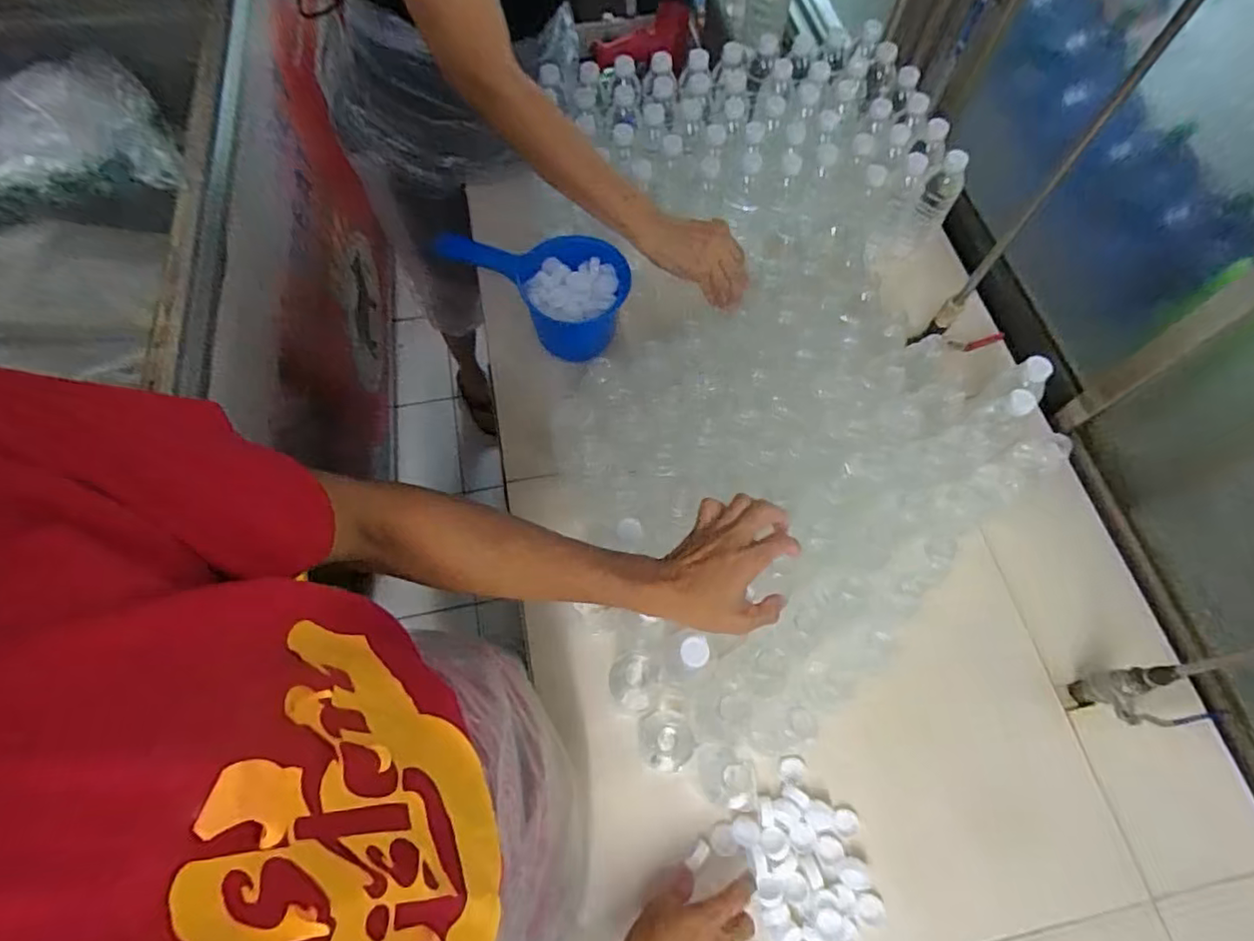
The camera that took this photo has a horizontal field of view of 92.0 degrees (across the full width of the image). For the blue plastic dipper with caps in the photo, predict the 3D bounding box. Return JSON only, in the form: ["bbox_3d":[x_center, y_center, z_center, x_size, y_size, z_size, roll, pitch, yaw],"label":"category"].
[{"bbox_3d":[-0.127,-0.256,0.841,0.265,0.110,0.122,18,67,7],"label":"blue plastic dipper with caps"}]

